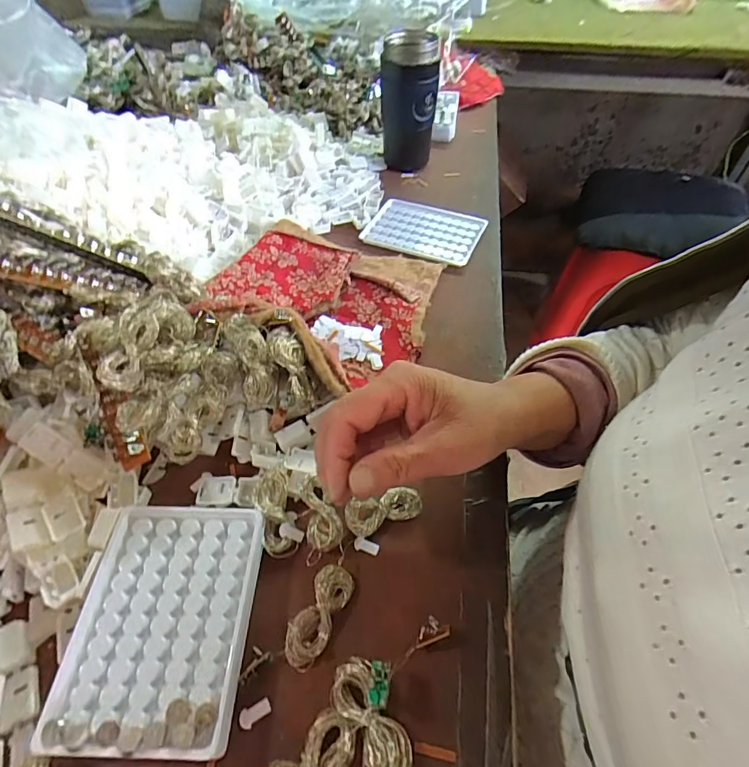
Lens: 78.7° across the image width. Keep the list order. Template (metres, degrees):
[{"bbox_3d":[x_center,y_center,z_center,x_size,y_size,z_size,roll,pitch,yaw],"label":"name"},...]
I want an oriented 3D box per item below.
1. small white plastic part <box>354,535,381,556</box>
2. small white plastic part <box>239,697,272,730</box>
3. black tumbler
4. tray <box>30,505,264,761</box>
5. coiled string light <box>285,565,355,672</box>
[{"bbox_3d":[-0.005,0.110,0.311,0.018,0.004,0.008,21,53,10],"label":"small white plastic part"},{"bbox_3d":[-0.067,0.184,0.254,0.018,0.004,0.009,-22,58,-21],"label":"small white plastic part"},{"bbox_3d":[0.044,-0.371,0.598,0.067,0.136,0.073,0,51,0],"label":"black tumbler"},{"bbox_3d":[-0.125,0.136,0.269,0.097,0.012,0.129,4,52,-3],"label":"tray"},{"bbox_3d":[-0.034,0.142,0.281,0.024,0.010,0.059,24,54,13],"label":"coiled string light"}]

